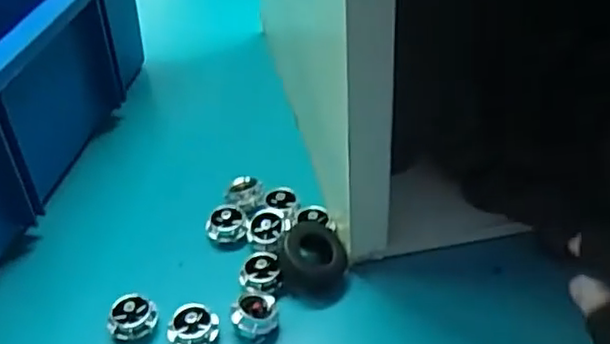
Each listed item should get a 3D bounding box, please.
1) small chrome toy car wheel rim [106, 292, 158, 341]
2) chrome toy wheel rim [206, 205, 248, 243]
[{"bbox_3d":[-0.092,0.077,0.346,0.023,0.015,0.019,0,41,3],"label":"small chrome toy car wheel rim"},{"bbox_3d":[-0.048,0.031,0.400,0.024,0.009,0.023,-6,41,-4],"label":"chrome toy wheel rim"}]

